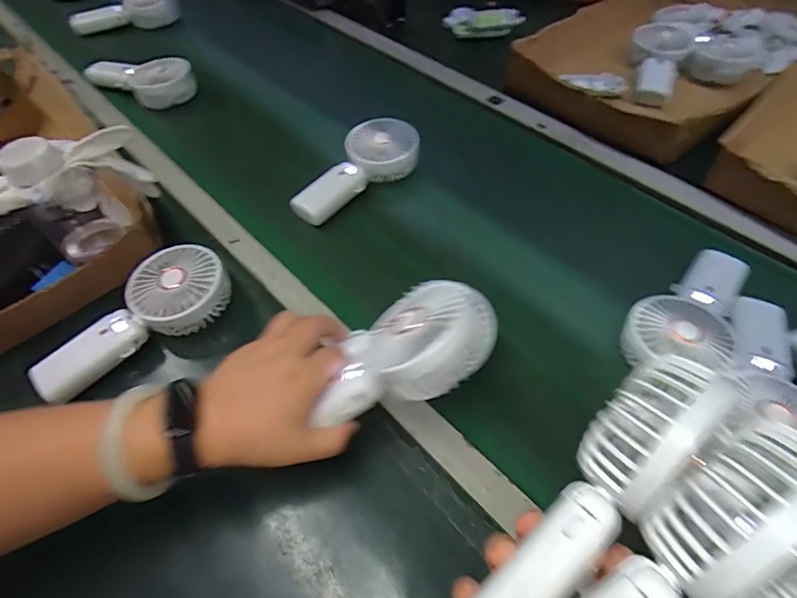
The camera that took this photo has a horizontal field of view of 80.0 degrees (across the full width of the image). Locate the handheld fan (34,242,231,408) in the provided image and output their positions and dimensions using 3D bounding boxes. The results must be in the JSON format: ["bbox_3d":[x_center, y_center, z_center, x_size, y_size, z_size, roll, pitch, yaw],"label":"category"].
[{"bbox_3d":[-0.249,0.016,0.447,0.181,0.043,0.087,-27,57,-20],"label":"handheld fan"}]

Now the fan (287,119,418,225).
[{"bbox_3d":[-0.062,-0.163,0.603,0.172,0.056,0.083,-39,59,-9],"label":"fan"}]

